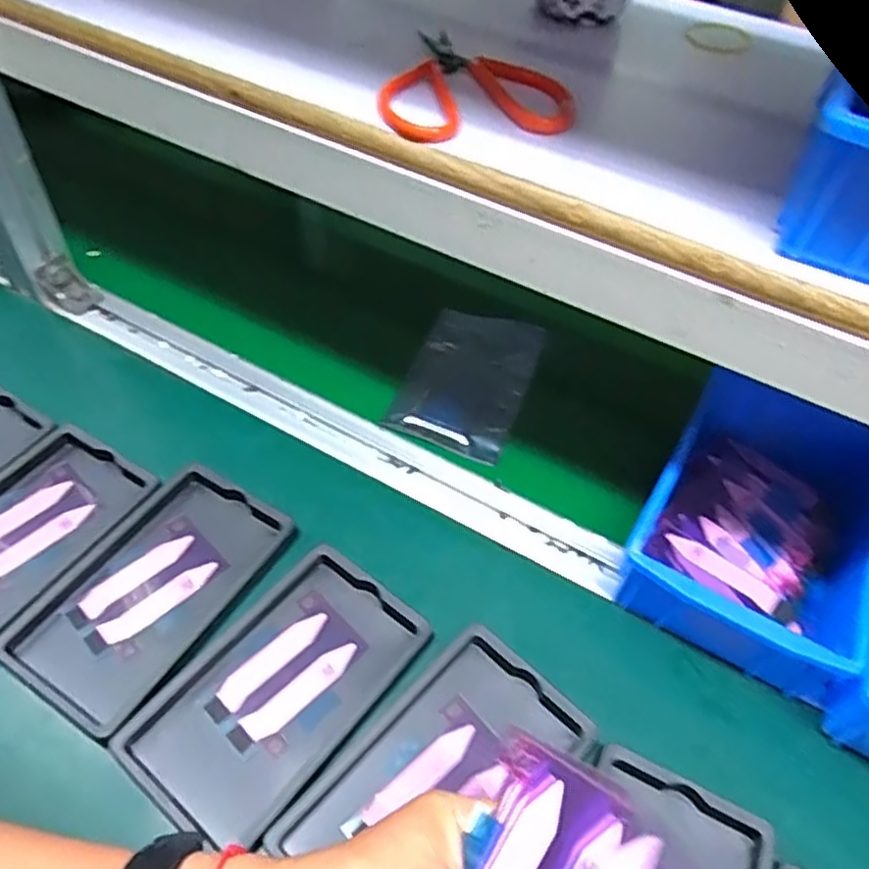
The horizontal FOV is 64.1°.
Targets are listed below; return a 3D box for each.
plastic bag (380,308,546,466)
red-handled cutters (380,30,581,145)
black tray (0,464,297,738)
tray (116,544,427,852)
[{"bbox_3d":[0.028,-0.046,0.563,0.090,0.025,0.149,19,51,10],"label":"plastic bag"},{"bbox_3d":[0.015,-0.192,0.379,0.101,0.010,0.111,-10,52,-15],"label":"red-handled cutters"},{"bbox_3d":[-0.170,0.091,0.421,0.094,0.015,0.157,29,53,17],"label":"black tray"},{"bbox_3d":[-0.085,0.139,0.389,0.095,0.014,0.158,33,54,20],"label":"tray"}]

